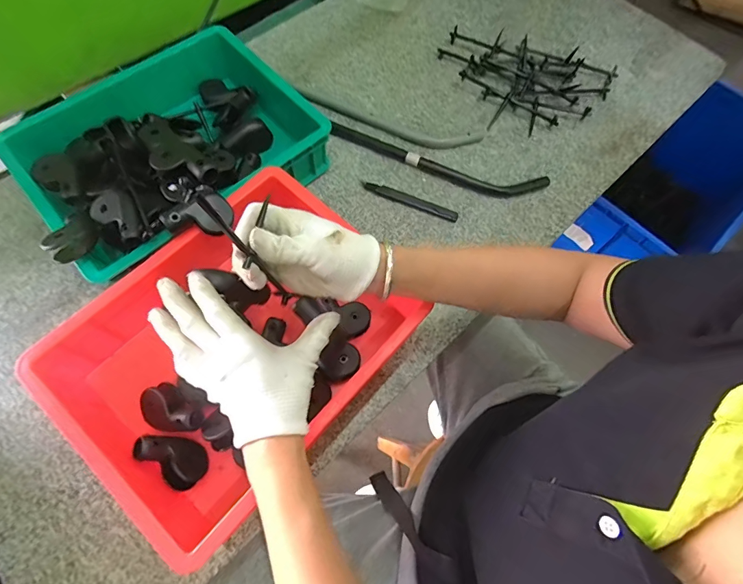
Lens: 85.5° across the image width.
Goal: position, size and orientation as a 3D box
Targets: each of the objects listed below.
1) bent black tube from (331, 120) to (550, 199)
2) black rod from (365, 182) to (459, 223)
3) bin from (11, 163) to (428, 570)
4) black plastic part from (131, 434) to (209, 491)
[{"bbox_3d":[0.095,-0.196,0.605,0.331,0.018,0.051,18,69,4],"label":"bent black tube"},{"bbox_3d":[0.057,-0.132,0.582,0.139,0.008,0.019,24,69,6],"label":"black rod"},{"bbox_3d":[-0.143,0.053,0.452,0.266,0.086,0.342,40,72,12],"label":"bin"},{"bbox_3d":[-0.205,0.173,0.415,0.068,0.053,0.030,44,109,6],"label":"black plastic part"}]

